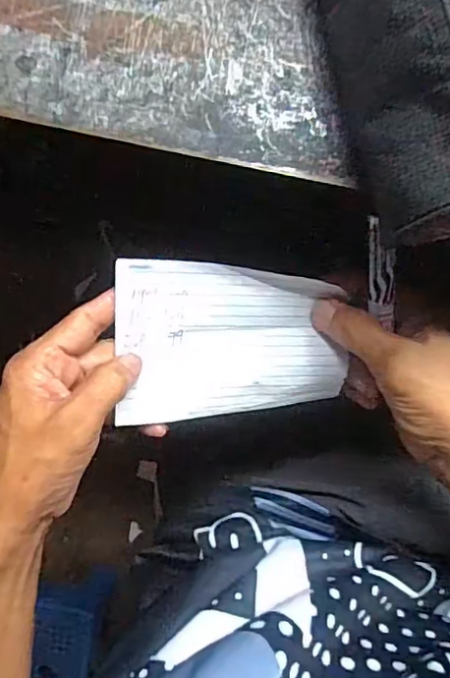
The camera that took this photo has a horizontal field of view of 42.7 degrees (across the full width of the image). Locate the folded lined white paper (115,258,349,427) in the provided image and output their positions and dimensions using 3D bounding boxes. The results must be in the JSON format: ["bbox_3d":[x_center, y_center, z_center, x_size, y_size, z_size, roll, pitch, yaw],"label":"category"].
[{"bbox_3d":[0.005,0.002,0.339,0.131,0.005,0.091,0,97,-9],"label":"folded lined white paper"}]

